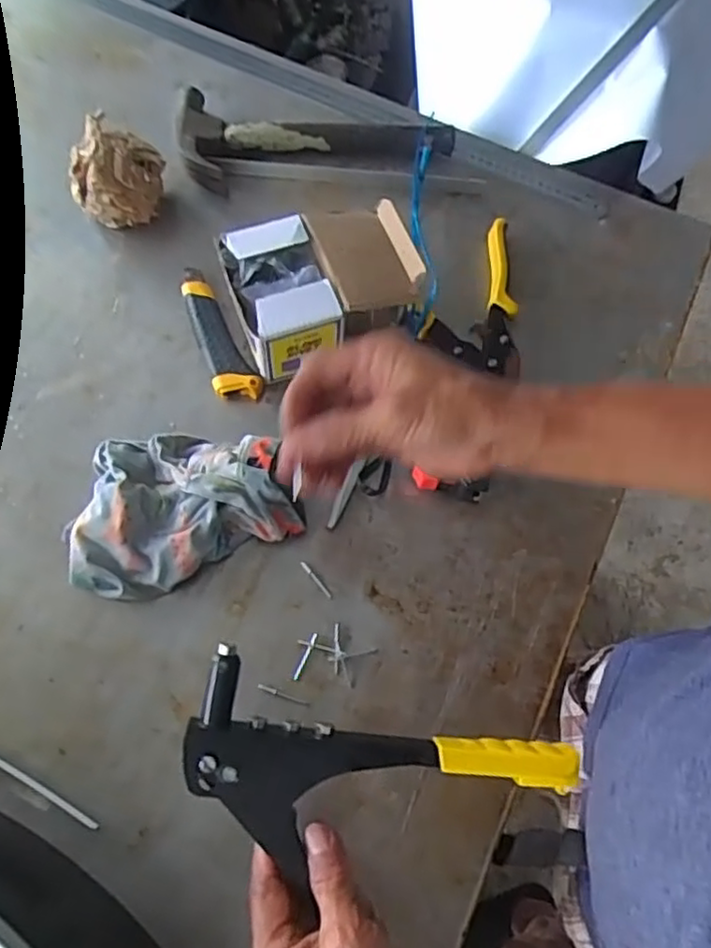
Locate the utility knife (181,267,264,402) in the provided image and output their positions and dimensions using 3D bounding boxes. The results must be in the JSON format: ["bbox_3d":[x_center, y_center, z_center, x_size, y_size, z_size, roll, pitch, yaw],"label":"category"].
[{"bbox_3d":[-0.133,-0.133,0.628,0.039,0.018,0.147,-23,72,-11],"label":"utility knife"}]

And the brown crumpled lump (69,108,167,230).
[{"bbox_3d":[-0.230,-0.283,0.646,0.081,0.083,0.068,6,70,0],"label":"brown crumpled lump"}]

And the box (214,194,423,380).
[{"bbox_3d":[-0.028,-0.167,0.610,0.159,0.084,0.115,-17,73,-10],"label":"box"}]

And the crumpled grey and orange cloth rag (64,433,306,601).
[{"bbox_3d":[-0.148,0.021,0.554,0.190,0.052,0.128,-21,72,-10],"label":"crumpled grey and orange cloth rag"}]

